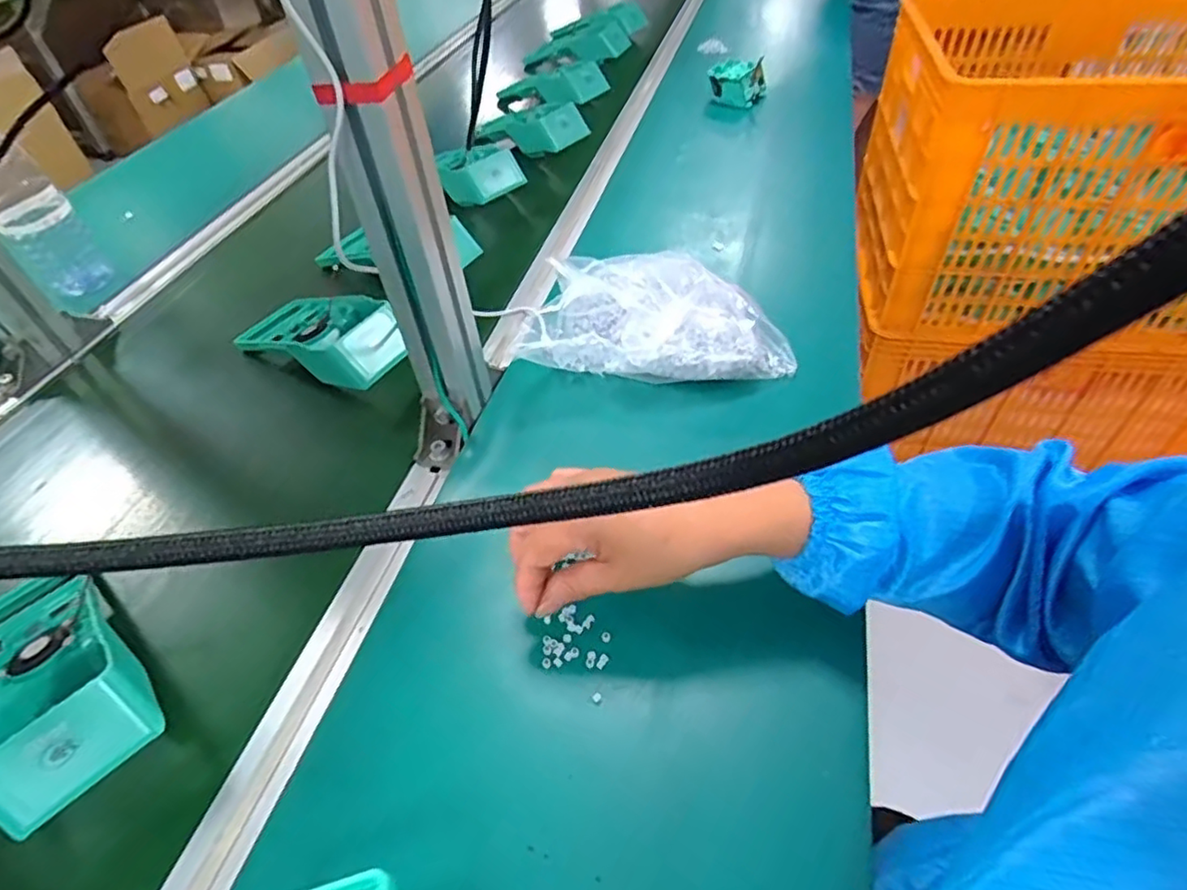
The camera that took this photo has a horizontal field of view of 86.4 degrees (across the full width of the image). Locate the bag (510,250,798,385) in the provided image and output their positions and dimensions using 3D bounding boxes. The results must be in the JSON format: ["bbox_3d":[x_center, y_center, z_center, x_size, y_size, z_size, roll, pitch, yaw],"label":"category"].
[{"bbox_3d":[0.052,-0.106,0.555,0.230,0.078,0.107,0,47,5],"label":"bag"}]

